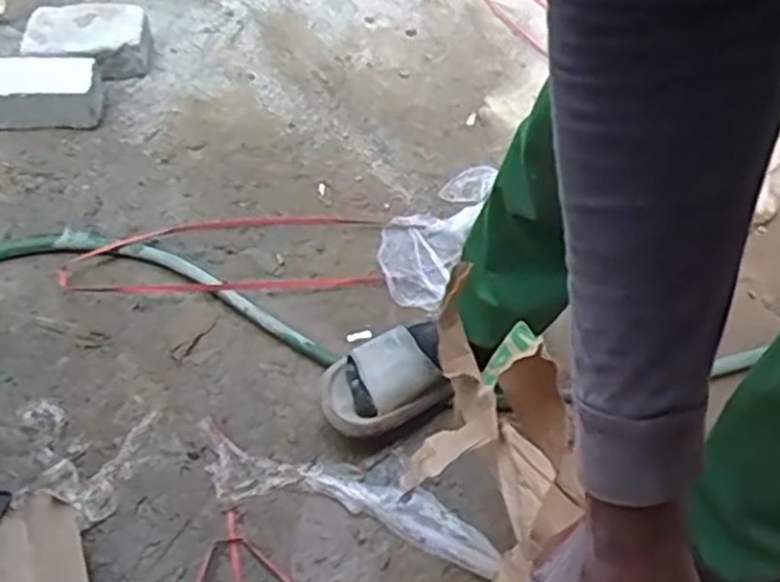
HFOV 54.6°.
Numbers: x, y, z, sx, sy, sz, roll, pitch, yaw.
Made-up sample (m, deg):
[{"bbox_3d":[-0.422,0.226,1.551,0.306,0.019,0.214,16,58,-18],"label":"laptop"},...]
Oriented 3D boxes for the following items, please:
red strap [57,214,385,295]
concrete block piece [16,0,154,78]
[{"bbox_3d":[-0.250,-0.057,1.134,0.463,0.022,0.153,-5,52,-8],"label":"red strap"},{"bbox_3d":[-0.545,-0.444,1.366,0.214,0.068,0.200,-11,54,-13],"label":"concrete block piece"}]

